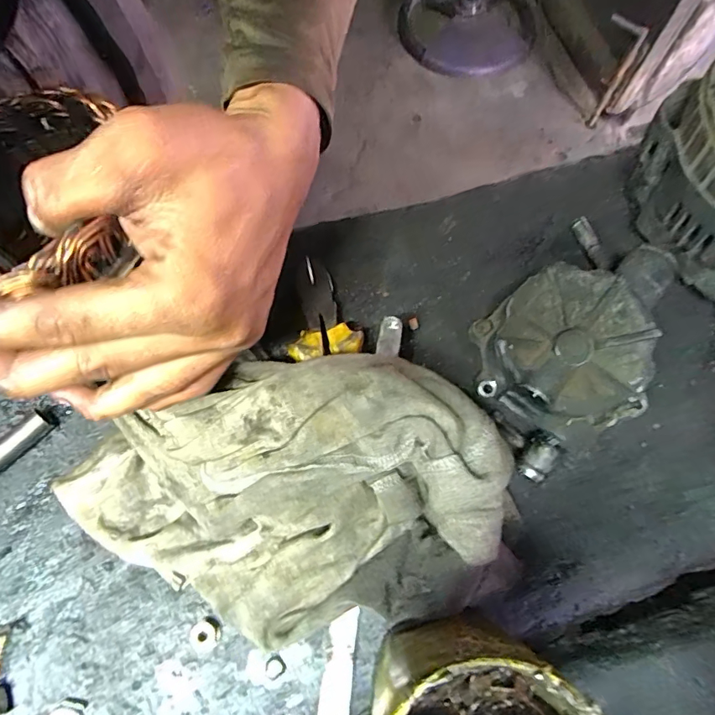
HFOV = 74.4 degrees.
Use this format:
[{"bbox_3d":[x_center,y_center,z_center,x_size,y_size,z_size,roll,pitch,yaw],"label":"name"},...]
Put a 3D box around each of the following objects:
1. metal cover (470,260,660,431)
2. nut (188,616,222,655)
[{"bbox_3d":[0.109,-0.002,0.259,0.082,0.064,0.072,36,76,11],"label":"metal cover"},{"bbox_3d":[-0.076,0.139,0.235,0.014,0.006,0.016,43,77,12],"label":"nut"}]

